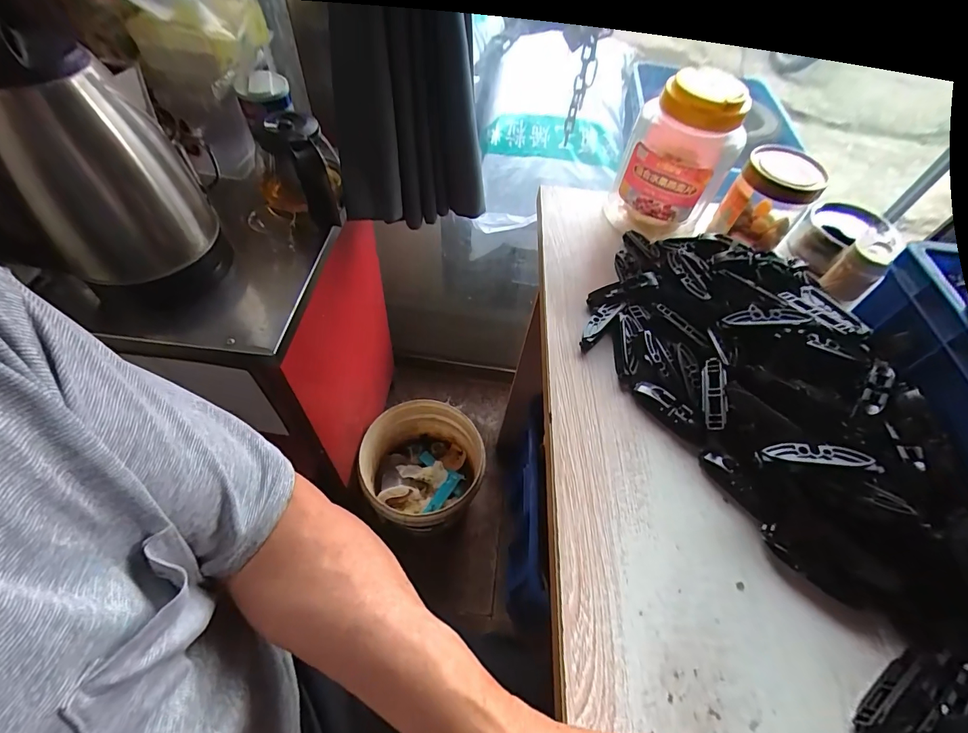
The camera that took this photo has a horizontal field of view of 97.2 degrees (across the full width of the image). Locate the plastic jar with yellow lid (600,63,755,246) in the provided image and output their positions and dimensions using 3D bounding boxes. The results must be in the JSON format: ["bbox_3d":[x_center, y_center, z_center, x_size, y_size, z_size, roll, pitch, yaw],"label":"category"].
[{"bbox_3d":[0.222,-0.240,0.494,0.116,0.172,0.090,22,57,9],"label":"plastic jar with yellow lid"}]

